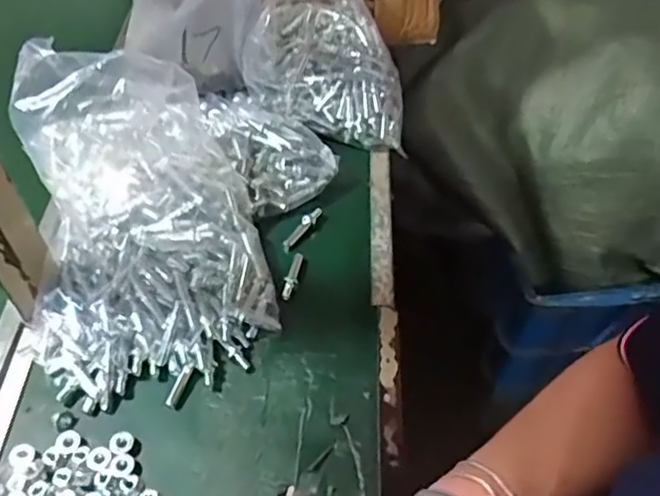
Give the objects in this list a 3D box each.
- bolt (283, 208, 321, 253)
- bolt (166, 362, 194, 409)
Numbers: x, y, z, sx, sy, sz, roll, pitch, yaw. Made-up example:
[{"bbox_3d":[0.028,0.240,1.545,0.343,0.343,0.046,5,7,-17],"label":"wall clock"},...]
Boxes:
[{"bbox_3d":[-0.026,-0.018,0.577,0.013,0.009,0.052,26,56,20],"label":"bolt"},{"bbox_3d":[-0.113,0.103,0.474,0.009,0.005,0.035,18,71,15],"label":"bolt"}]

